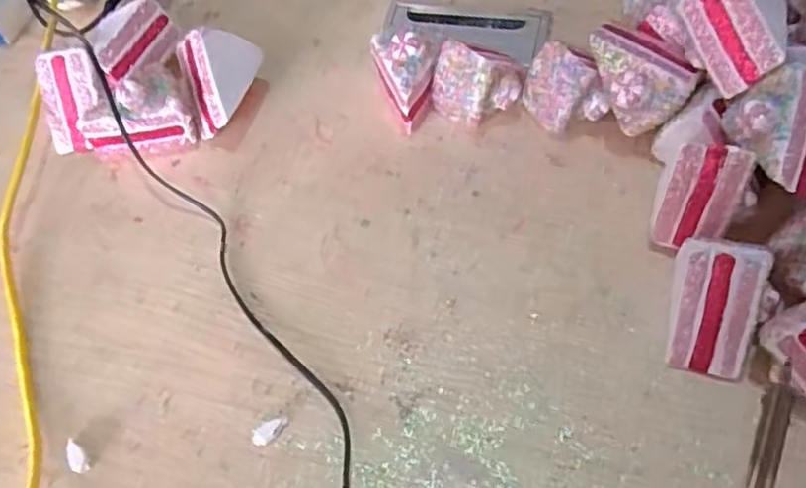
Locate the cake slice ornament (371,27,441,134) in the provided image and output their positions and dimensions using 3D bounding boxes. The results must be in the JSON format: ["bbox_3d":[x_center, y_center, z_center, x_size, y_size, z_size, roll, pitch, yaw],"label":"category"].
[{"bbox_3d":[0.006,-0.147,0.597,0.053,0.064,0.079,-11,57,-3],"label":"cake slice ornament"}]

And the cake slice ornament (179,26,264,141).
[{"bbox_3d":[-0.170,-0.148,0.604,0.066,0.047,0.090,27,68,-25],"label":"cake slice ornament"}]

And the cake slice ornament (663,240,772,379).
[{"bbox_3d":[0.210,0.044,0.461,0.054,0.064,0.070,10,59,11],"label":"cake slice ornament"}]

